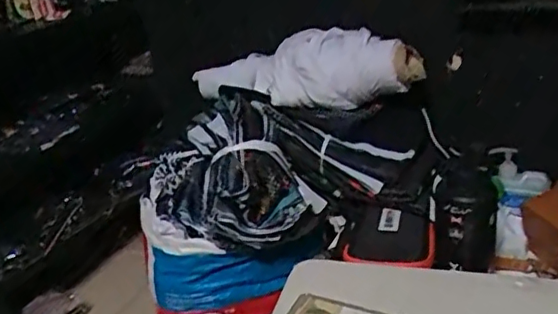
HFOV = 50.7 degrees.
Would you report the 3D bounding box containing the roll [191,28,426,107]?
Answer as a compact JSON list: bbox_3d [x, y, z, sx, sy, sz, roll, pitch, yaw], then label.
[{"bbox_3d":[0.021,-0.174,1.144,0.503,0.120,0.106,6,25,25],"label":"roll"}]

